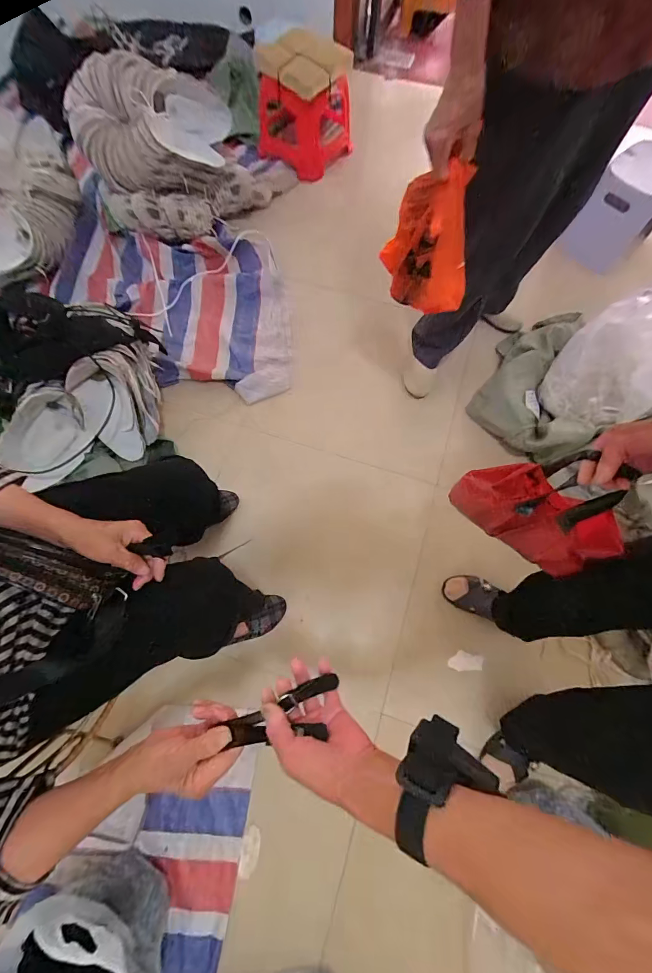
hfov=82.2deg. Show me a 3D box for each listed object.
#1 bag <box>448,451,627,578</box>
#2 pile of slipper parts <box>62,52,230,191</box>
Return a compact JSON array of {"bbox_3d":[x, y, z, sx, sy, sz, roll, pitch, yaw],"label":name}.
[{"bbox_3d":[0.334,0.038,0.592,0.222,0.268,0.059,40,74,13],"label":"bag"},{"bbox_3d":[-0.576,-1.112,1.154,0.482,0.261,0.297,4,70,0],"label":"pile of slipper parts"}]

